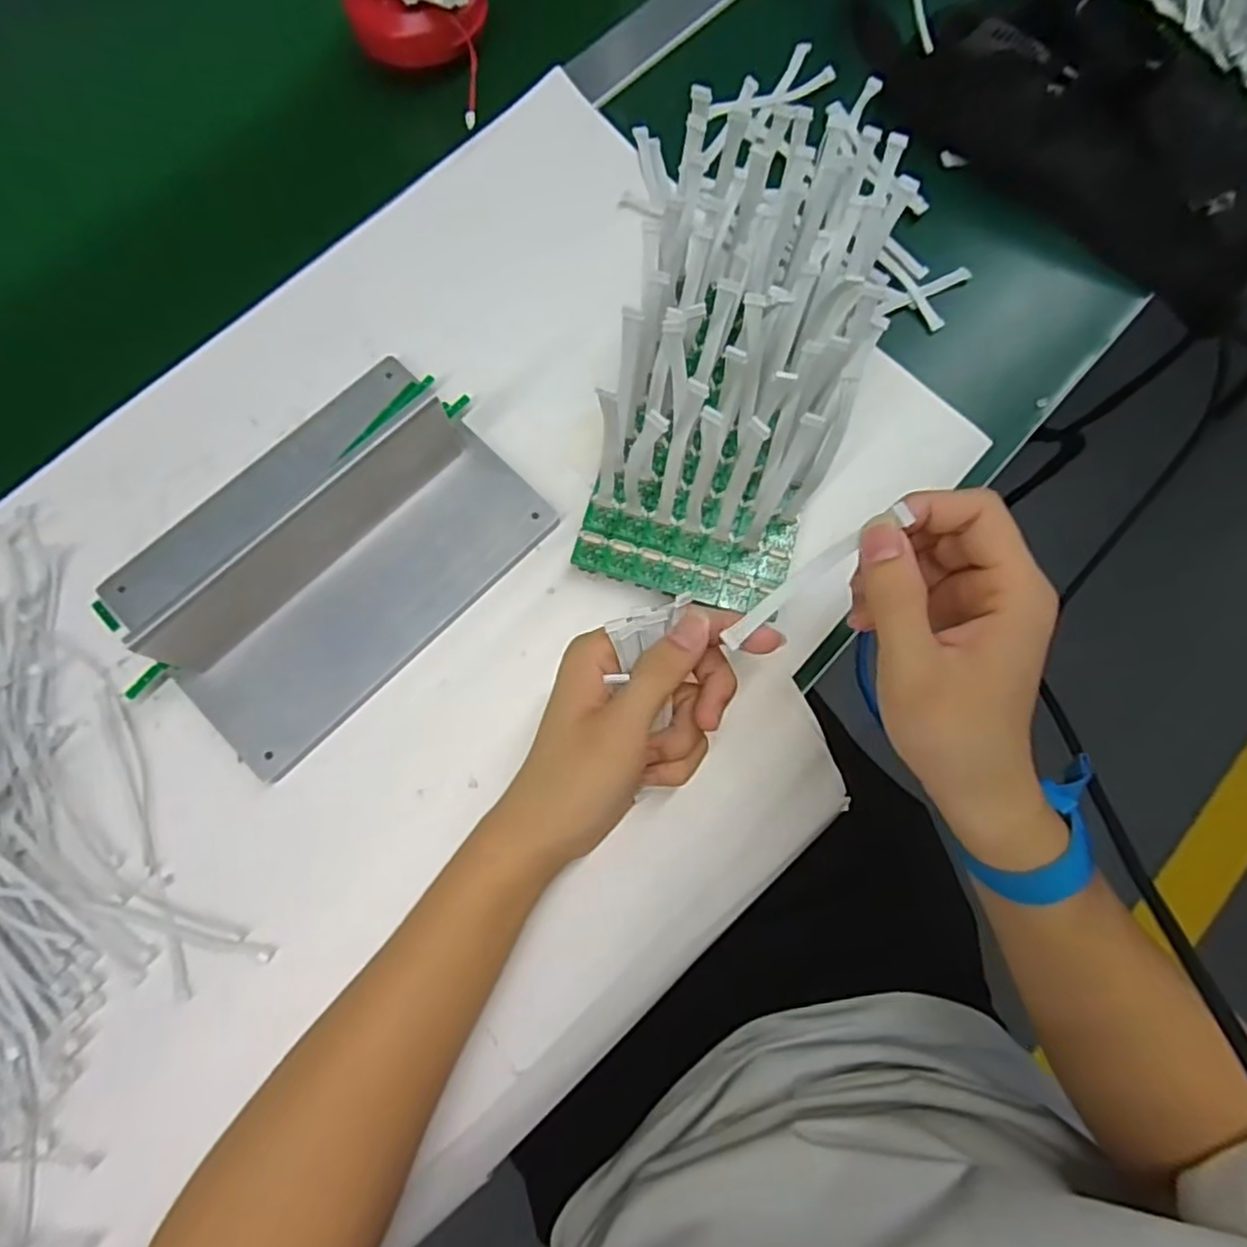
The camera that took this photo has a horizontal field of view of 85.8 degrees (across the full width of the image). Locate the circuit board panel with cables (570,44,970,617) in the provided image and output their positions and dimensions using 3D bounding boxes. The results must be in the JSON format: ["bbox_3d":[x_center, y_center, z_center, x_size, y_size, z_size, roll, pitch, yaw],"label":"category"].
[{"bbox_3d":[0.061,-0.138,0.319,0.153,0.081,0.262,18,96,3],"label":"circuit board panel with cables"}]

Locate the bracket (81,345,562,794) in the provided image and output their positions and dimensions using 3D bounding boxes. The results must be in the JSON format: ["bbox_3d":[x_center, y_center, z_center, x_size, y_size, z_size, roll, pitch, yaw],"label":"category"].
[{"bbox_3d":[-0.155,-0.041,0.334,0.209,0.059,0.142,-44,82,-10],"label":"bracket"}]

